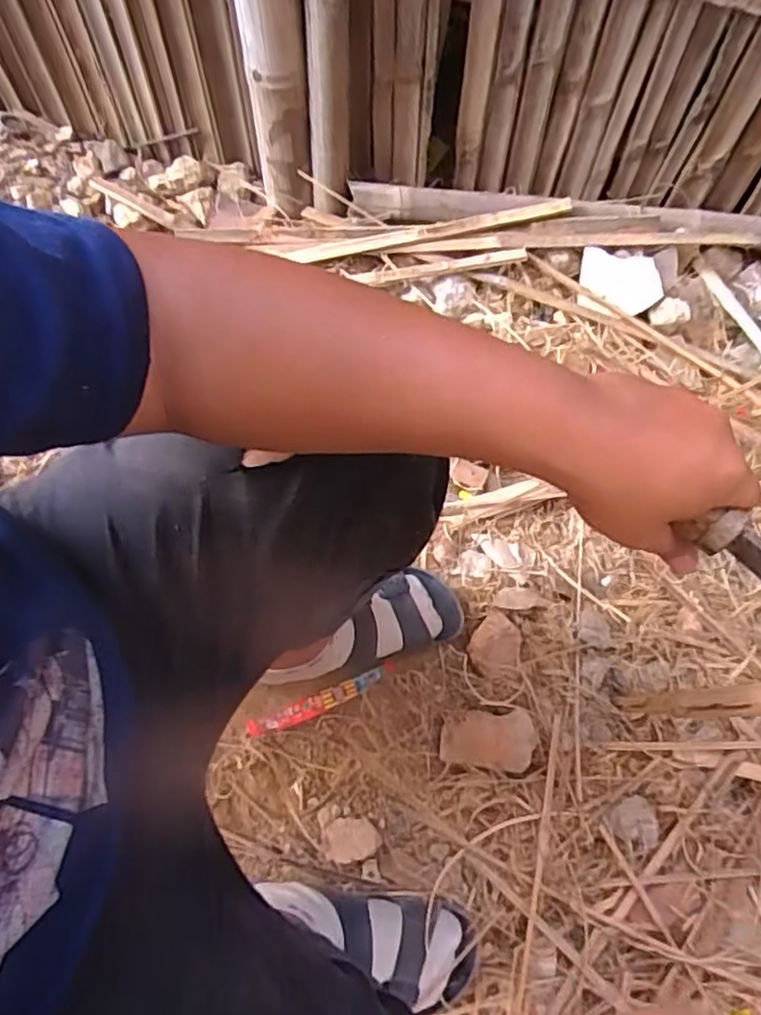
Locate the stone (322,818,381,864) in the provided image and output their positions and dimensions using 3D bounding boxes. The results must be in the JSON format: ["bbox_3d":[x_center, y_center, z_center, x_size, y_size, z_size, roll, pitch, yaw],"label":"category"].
[{"bbox_3d":[-0.031,0.360,0.708,0.060,0.008,0.042,0,69,-4],"label":"stone"}]

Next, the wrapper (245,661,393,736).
[{"bbox_3d":[-0.069,0.229,0.774,0.180,0.014,0.024,-21,72,-12],"label":"wrapper"}]

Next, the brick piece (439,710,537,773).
[{"bbox_3d":[0.119,0.259,0.728,0.104,0.033,0.061,2,69,-4],"label":"brick piece"}]

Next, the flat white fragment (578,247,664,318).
[{"bbox_3d":[0.330,-0.308,0.901,0.107,0.010,0.086,8,89,10],"label":"flat white fragment"}]

